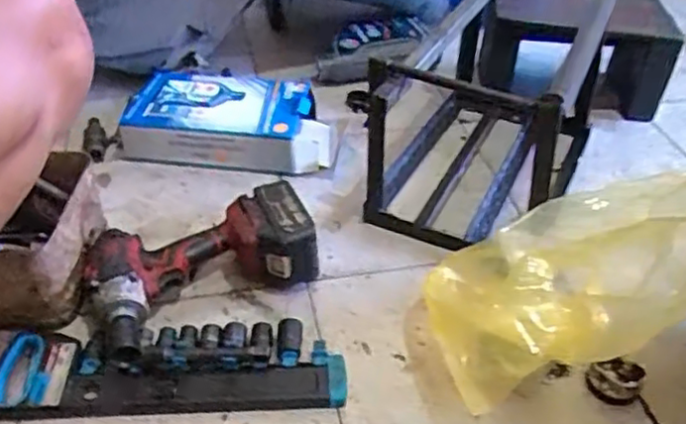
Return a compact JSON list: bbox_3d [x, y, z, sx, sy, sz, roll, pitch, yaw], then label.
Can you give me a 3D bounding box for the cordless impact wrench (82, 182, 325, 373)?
[{"bbox_3d":[-0.153,0.058,0.735,0.243,0.088,0.151,-17,43,-22],"label":"cordless impact wrench"}]

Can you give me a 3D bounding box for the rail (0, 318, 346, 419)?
[{"bbox_3d":[-0.169,0.150,0.665,0.332,0.037,0.098,0,39,-3],"label":"rail"}]

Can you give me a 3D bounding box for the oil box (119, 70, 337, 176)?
[{"bbox_3d":[-0.153,-0.123,0.955,0.292,0.087,0.148,6,39,5],"label":"oil box"}]

